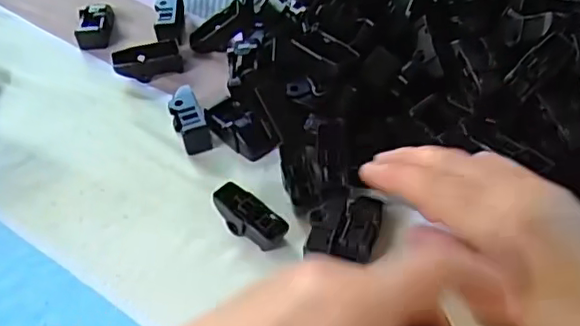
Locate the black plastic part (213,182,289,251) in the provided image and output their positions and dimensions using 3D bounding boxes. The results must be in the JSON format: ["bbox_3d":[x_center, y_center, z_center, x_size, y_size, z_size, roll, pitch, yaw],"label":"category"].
[{"bbox_3d":[-0.023,0.031,0.340,0.045,0.015,0.019,32,58,27],"label":"black plastic part"}]

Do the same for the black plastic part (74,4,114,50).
[{"bbox_3d":[-0.155,-0.108,0.478,0.024,0.015,0.040,-5,49,0],"label":"black plastic part"}]

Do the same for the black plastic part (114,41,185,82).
[{"bbox_3d":[-0.104,-0.076,0.445,0.048,0.016,0.026,-10,49,-4],"label":"black plastic part"}]

